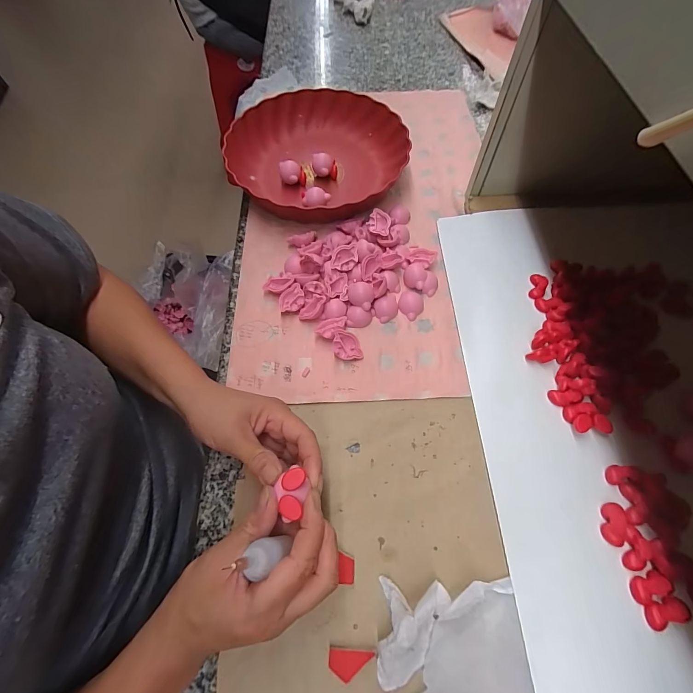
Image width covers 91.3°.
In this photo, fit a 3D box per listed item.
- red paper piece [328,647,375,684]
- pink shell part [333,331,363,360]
[{"bbox_3d":[0.003,0.232,0.247,0.032,0.004,0.017,-1,55,8],"label":"red paper piece"},{"bbox_3d":[0.000,-0.001,0.359,0.028,0.010,0.033,-12,87,-20],"label":"pink shell part"}]

